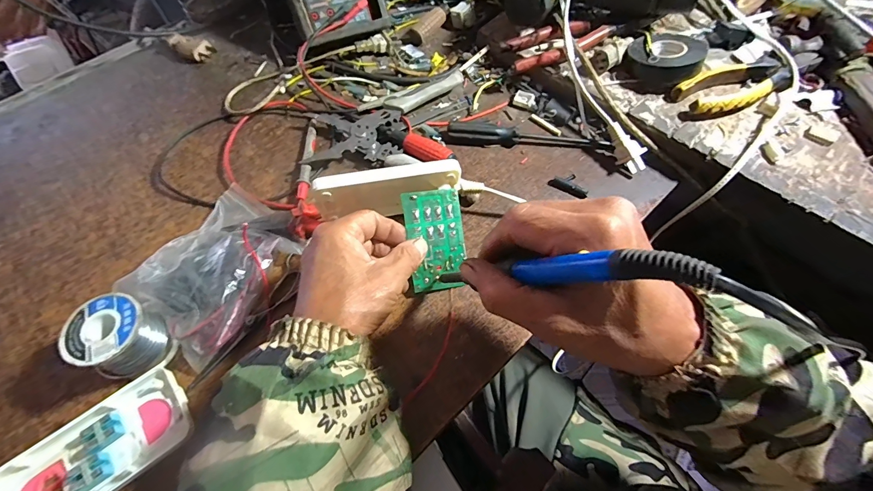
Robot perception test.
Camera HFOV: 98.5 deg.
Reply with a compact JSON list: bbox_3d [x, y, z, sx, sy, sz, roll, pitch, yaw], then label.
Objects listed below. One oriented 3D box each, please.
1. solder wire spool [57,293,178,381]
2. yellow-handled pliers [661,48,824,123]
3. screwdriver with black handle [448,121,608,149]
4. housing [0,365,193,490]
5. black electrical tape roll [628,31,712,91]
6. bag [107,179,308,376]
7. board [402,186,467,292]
[{"bbox_3d":[-0.236,0.069,0.282,0.045,0.047,0.049,-18,63,-6],"label":"solder wire spool"},{"bbox_3d":[0.329,-0.174,0.393,0.171,0.021,0.054,-22,64,-9],"label":"yellow-handled pliers"},{"bbox_3d":[0.099,-0.116,0.401,0.169,0.023,0.020,3,63,4],"label":"screwdriver with black handle"},{"bbox_3d":[-0.238,0.145,0.257,0.127,0.015,0.063,-38,67,-16],"label":"housing"},{"bbox_3d":[0.244,-0.202,0.401,0.072,0.035,0.069,-1,63,2],"label":"black electrical tape roll"},{"bbox_3d":[-0.188,0.015,0.320,0.107,0.039,0.146,23,66,14],"label":"bag"},{"bbox_3d":[0.000,-0.006,0.328,0.050,0.004,0.086,-7,88,-15],"label":"board"}]

